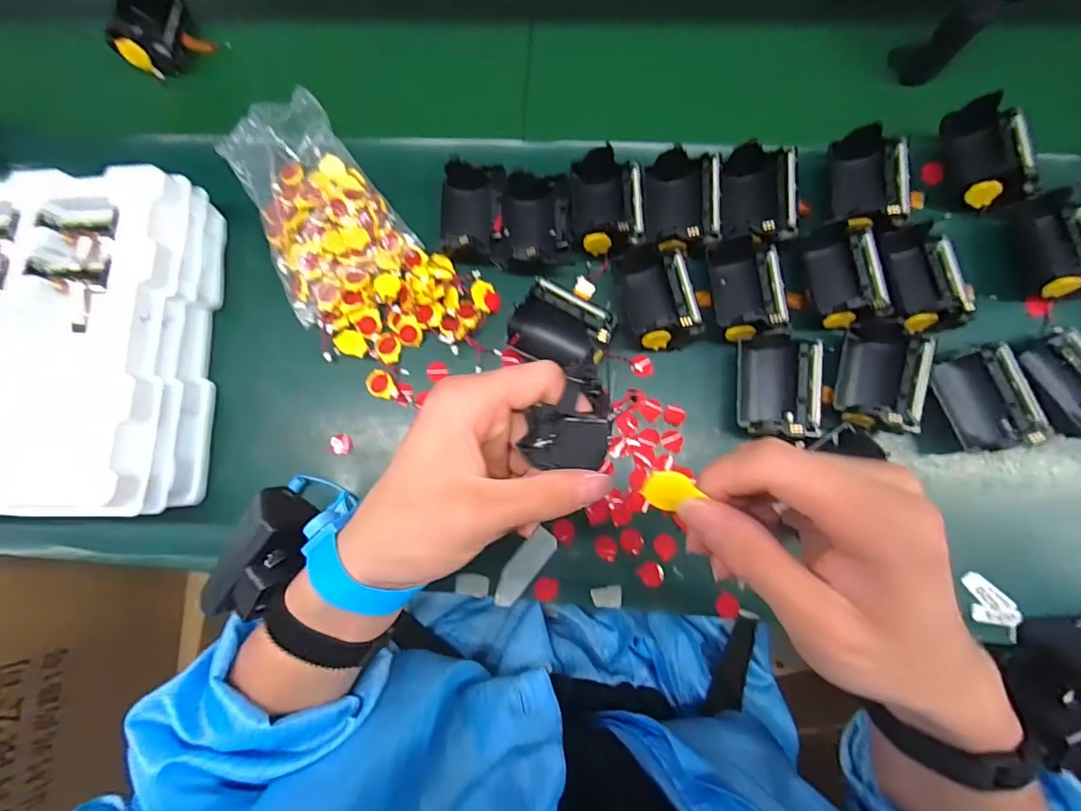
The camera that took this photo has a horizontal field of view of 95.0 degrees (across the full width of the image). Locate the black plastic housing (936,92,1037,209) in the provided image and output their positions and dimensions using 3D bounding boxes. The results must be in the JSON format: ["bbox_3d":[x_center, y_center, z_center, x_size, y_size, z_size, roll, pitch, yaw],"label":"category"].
[{"bbox_3d":[0.332,-0.186,0.364,0.051,0.032,0.076,-5,79,3],"label":"black plastic housing"}]

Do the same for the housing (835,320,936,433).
[{"bbox_3d":[0.237,-0.020,0.343,0.051,0.034,0.070,15,81,7],"label":"housing"}]

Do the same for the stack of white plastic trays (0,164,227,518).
[{"bbox_3d":[-0.473,-0.043,0.384,0.421,0.079,0.253,-1,79,4],"label":"stack of white plastic trays"}]

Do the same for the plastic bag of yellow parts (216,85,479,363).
[{"bbox_3d":[-0.152,-0.133,0.386,0.125,0.039,0.232,-33,83,-3],"label":"plastic bag of yellow parts"}]

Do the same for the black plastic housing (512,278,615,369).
[{"bbox_3d":[0.014,-0.058,0.367,0.076,0.035,0.050,27,82,8],"label":"black plastic housing"}]

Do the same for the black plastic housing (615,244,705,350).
[{"bbox_3d":[0.085,-0.081,0.360,0.054,0.046,0.075,-10,83,0],"label":"black plastic housing"}]

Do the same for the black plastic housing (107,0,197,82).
[{"bbox_3d":[-0.344,-0.335,0.442,0.046,0.045,0.072,12,83,3],"label":"black plastic housing"}]

